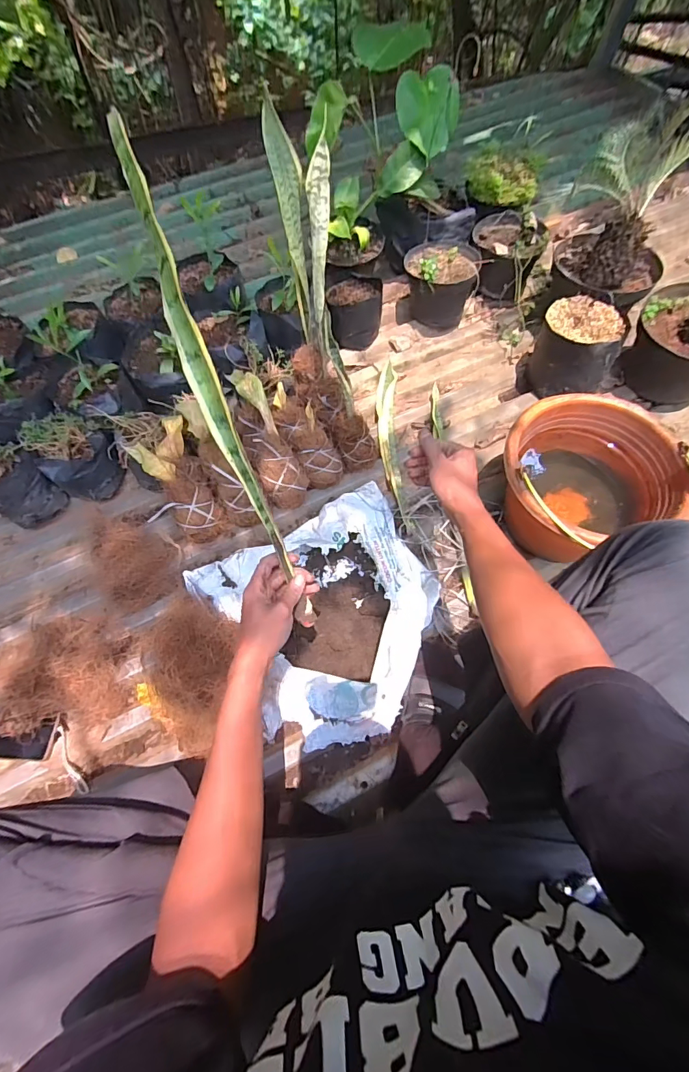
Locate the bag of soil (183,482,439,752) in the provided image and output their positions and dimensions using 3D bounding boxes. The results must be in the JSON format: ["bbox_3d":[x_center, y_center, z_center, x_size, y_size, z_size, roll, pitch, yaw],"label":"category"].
[{"bbox_3d":[-0.016,0.131,0.737,0.362,0.087,0.371,-28,69,-11],"label":"bag of soil"}]

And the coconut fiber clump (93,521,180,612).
[{"bbox_3d":[-0.387,0.042,0.798,0.135,0.068,0.171,-21,69,-10],"label":"coconut fiber clump"}]

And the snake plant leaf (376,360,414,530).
[{"bbox_3d":[0.101,-0.204,0.931,0.056,0.034,0.438,0,67,-2],"label":"snake plant leaf"}]

